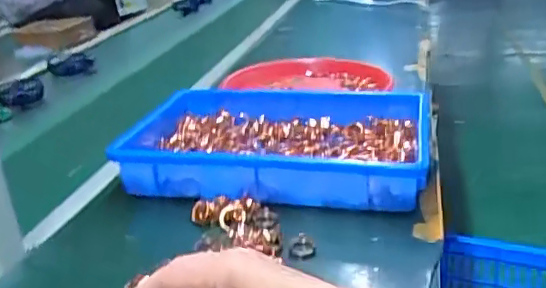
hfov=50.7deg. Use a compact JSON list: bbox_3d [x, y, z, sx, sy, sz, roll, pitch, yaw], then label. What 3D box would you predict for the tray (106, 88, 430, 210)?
[{"bbox_3d":[0.000,-0.005,0.744,0.392,0.062,0.258,0,24,9],"label":"tray"}]

